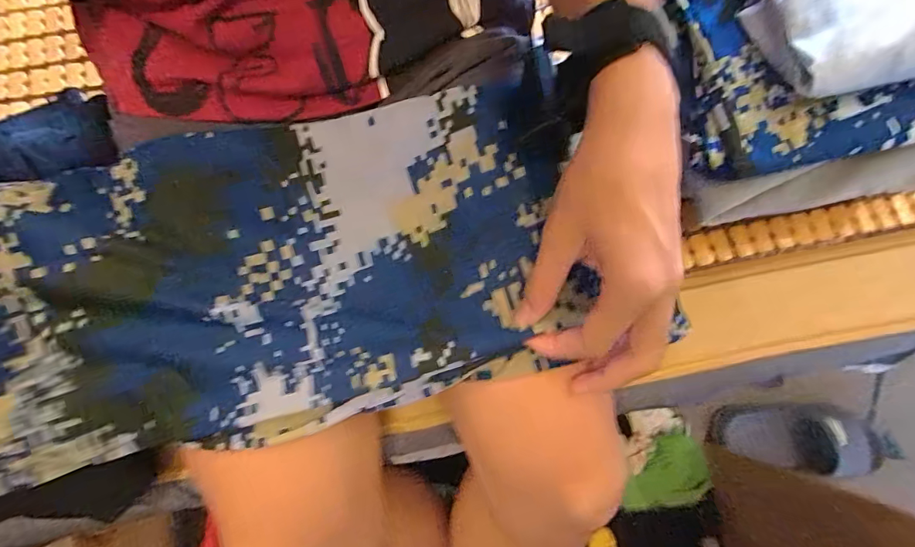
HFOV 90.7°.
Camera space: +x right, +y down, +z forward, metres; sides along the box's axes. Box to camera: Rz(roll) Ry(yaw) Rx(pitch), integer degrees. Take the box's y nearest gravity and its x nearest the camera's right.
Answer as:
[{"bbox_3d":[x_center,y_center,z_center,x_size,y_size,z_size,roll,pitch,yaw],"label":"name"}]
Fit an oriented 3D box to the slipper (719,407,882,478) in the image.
[{"bbox_3d":[0.618,0.296,0.802,0.264,0.073,0.101,4,79,12],"label":"slipper"}]

